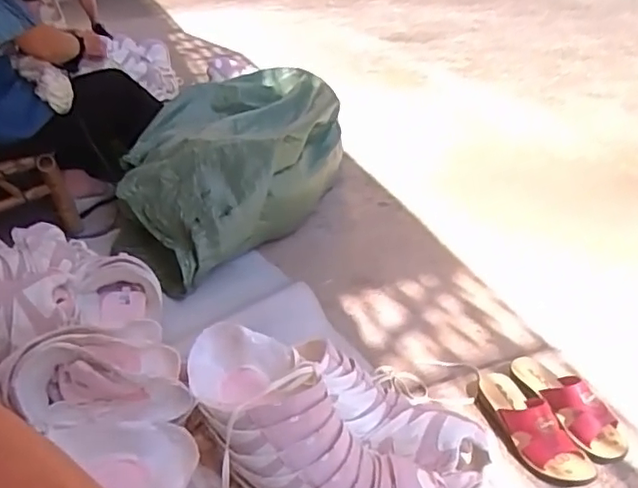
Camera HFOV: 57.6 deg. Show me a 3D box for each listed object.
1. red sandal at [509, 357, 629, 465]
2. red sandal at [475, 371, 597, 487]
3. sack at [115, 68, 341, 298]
[{"bbox_3d":[0.412,0.266,0.979,0.074,0.078,0.223,-17,36,-23],"label":"red sandal"},{"bbox_3d":[0.338,0.283,0.943,0.088,0.091,0.232,-14,35,-19],"label":"red sandal"},{"bbox_3d":[-0.227,-0.192,1.501,0.506,0.305,0.703,2,34,11],"label":"sack"}]

